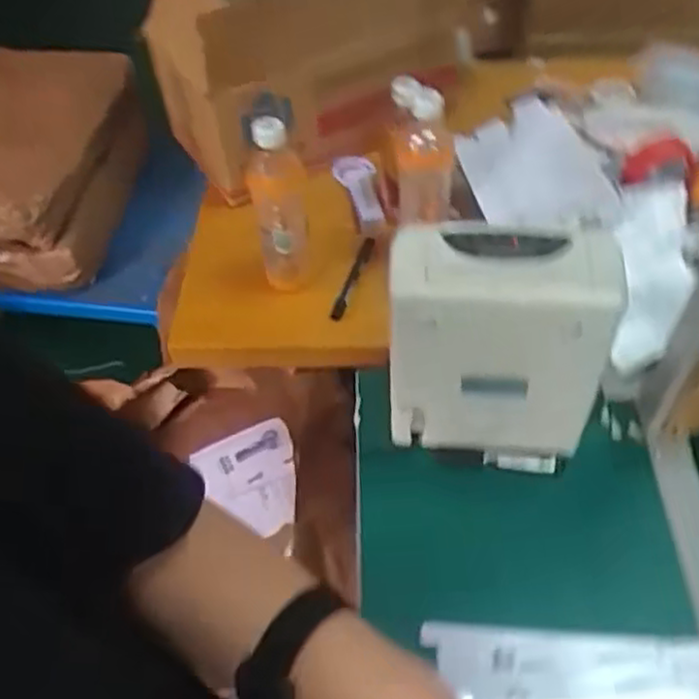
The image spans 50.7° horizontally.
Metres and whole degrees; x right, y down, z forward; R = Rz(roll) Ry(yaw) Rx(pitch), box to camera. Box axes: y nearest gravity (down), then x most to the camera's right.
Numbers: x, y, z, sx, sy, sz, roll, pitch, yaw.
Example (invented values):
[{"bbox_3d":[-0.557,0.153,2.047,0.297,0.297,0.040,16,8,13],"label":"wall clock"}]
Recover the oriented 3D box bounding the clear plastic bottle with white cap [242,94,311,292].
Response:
[{"bbox_3d":[-0.079,-0.154,0.860,0.063,0.238,0.069,-11,52,-4],"label":"clear plastic bottle with white cap"}]

